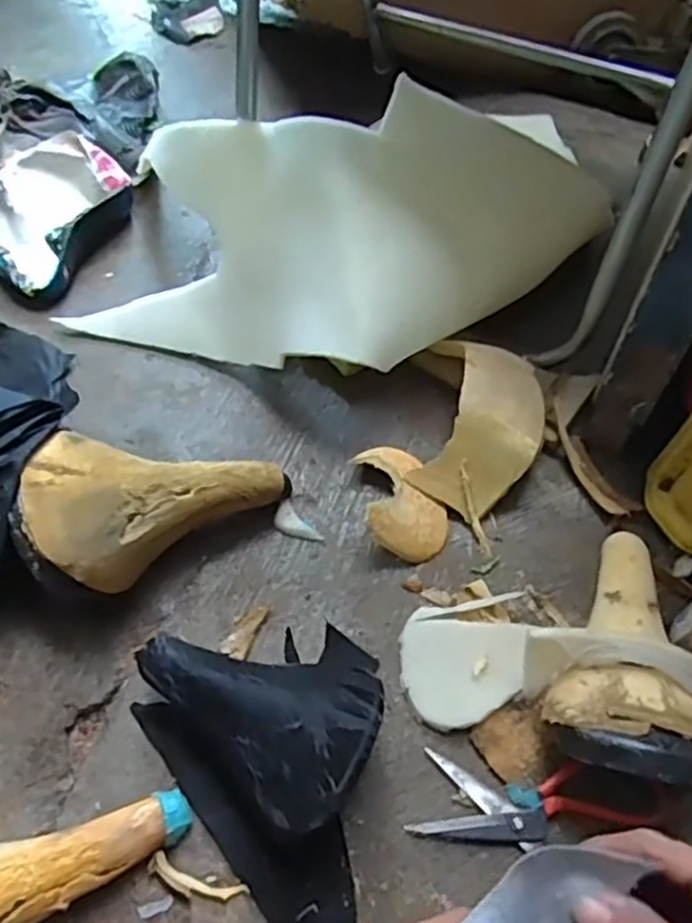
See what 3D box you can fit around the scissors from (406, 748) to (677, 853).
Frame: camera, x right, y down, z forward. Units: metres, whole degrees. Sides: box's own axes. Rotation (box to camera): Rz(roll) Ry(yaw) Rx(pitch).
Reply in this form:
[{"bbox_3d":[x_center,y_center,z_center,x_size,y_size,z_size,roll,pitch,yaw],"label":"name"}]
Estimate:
[{"bbox_3d":[0.156,0.268,0.555,0.200,0.019,0.082,5,60,2],"label":"scissors"}]

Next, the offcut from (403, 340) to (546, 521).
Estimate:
[{"bbox_3d":[0.126,-0.046,0.702,0.131,0.085,0.179,16,61,8],"label":"offcut"}]

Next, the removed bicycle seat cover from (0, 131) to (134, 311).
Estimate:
[{"bbox_3d":[-0.368,-0.306,0.870,0.168,0.053,0.231,25,62,13],"label":"removed bicycle seat cover"}]

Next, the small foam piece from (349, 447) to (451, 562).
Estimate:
[{"bbox_3d":[0.053,0.033,0.676,0.081,0.049,0.122,-10,60,-7],"label":"small foam piece"}]

